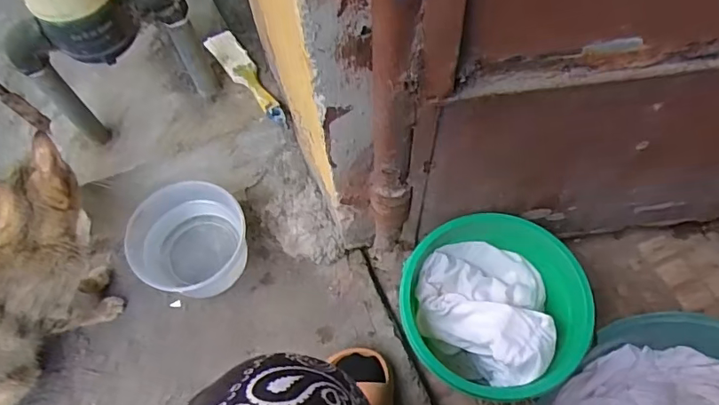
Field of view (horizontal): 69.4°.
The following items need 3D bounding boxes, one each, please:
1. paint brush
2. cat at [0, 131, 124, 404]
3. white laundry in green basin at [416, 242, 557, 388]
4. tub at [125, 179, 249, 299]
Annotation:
[{"bbox_3d":[-0.148,-0.170,0.689,0.038,0.010,0.181,-34,66,-13],"label":"paint brush"},{"bbox_3d":[-0.464,0.157,0.551,0.133,0.229,0.465,39,72,20],"label":"cat"},{"bbox_3d":[0.144,0.119,0.593,0.152,0.091,0.136,28,68,17],"label":"white laundry in green basin"},{"bbox_3d":[-0.213,0.053,0.673,0.140,0.088,0.137,-1,63,3],"label":"tub"}]

